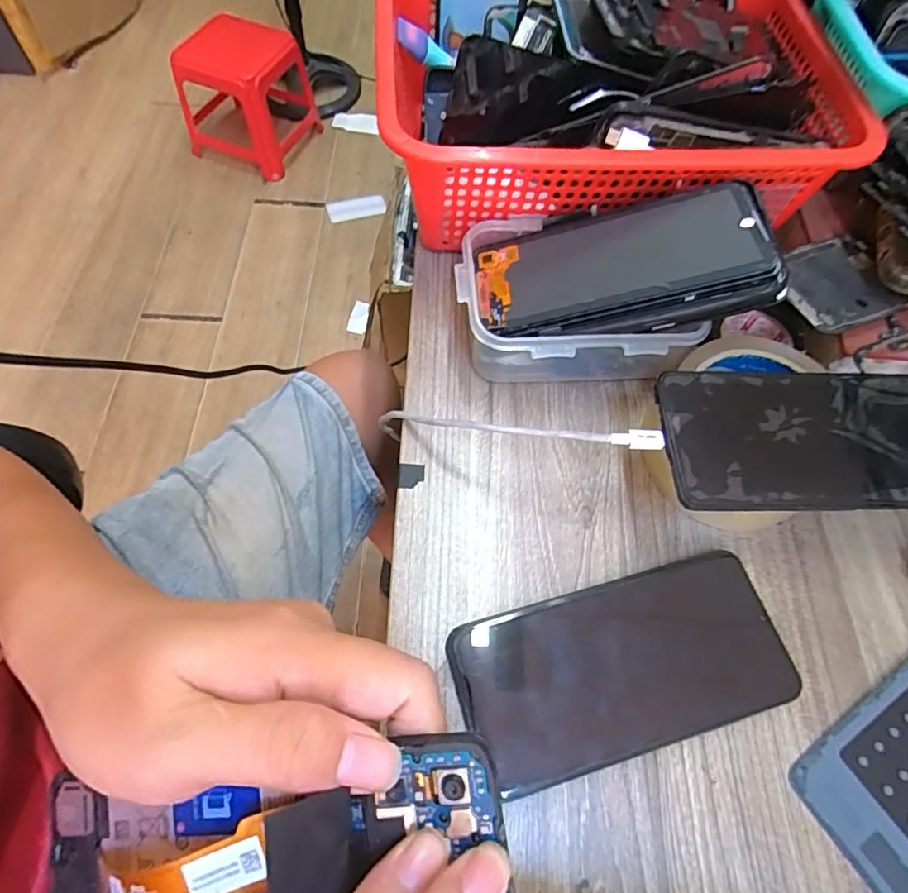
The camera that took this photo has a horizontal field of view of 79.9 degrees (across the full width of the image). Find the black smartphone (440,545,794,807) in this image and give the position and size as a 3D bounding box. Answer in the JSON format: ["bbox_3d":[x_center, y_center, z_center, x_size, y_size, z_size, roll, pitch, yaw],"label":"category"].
[{"bbox_3d":[0.081,0.104,0.261,0.157,0.012,0.074,-16,65,-5],"label":"black smartphone"}]

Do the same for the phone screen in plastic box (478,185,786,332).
[{"bbox_3d":[0.089,-0.106,0.303,0.153,0.007,0.067,-9,63,15],"label":"phone screen in plastic box"}]

